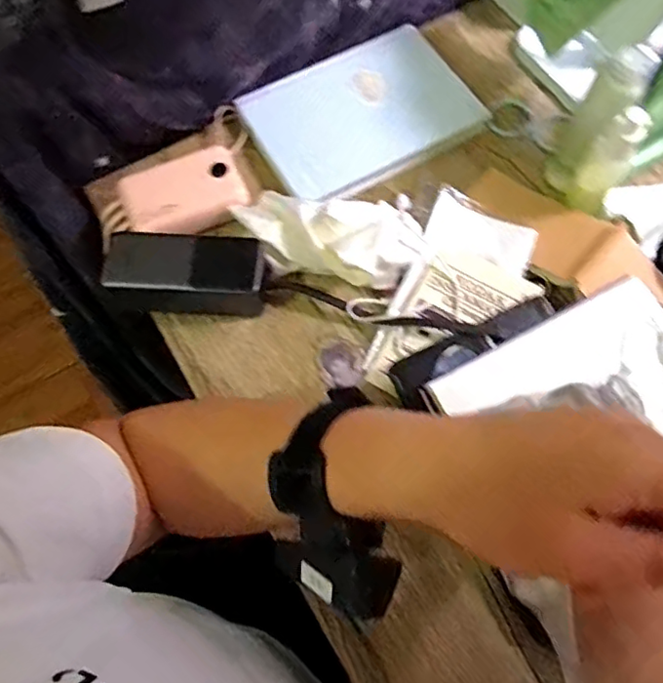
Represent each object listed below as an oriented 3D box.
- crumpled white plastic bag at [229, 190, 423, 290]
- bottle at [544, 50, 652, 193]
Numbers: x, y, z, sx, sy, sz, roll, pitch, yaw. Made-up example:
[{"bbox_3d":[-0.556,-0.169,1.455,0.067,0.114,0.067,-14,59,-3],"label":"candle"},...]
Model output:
[{"bbox_3d":[-0.004,-0.090,0.517,0.157,0.055,0.074,7,68,3],"label":"crumpled white plastic bag"},{"bbox_3d":[0.219,-0.177,0.498,0.041,0.129,0.039,30,71,12],"label":"bottle"}]

